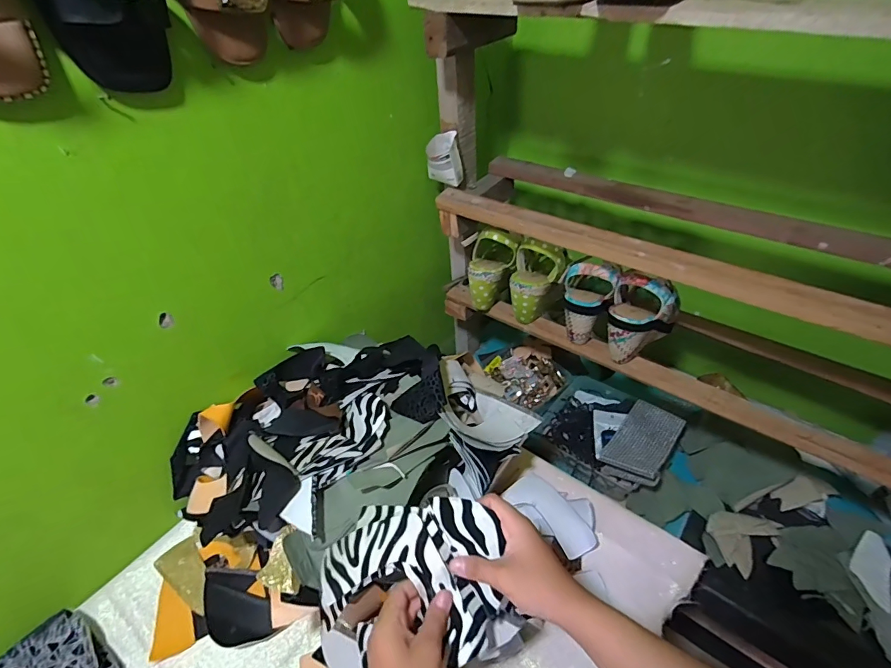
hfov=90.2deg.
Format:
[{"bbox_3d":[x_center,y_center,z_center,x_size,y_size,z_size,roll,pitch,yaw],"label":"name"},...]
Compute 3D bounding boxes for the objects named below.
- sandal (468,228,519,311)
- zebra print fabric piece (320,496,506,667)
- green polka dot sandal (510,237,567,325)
[{"bbox_3d":[0.070,-0.113,0.788,0.086,0.143,0.063,24,21,27],"label":"sandal"},{"bbox_3d":[-0.034,0.233,0.430,0.164,0.035,0.140,-28,77,7],"label":"zebra print fabric piece"},{"bbox_3d":[0.153,-0.092,0.748,0.079,0.136,0.079,10,43,14],"label":"green polka dot sandal"}]

